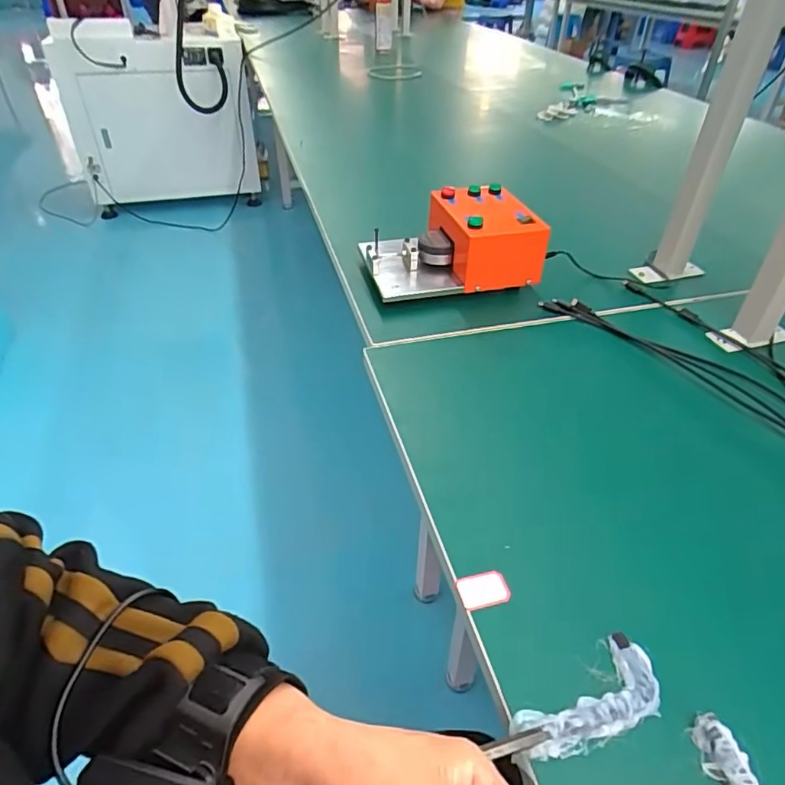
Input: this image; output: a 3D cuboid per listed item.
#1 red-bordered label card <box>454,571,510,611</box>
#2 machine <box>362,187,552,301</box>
[{"bbox_3d":[0.065,0.143,0.391,0.036,0.004,0.024,-11,51,-8],"label":"red-bordered label card"},{"bbox_3d":[0.073,-0.191,0.709,0.214,0.098,0.135,-7,41,-8],"label":"machine"}]

